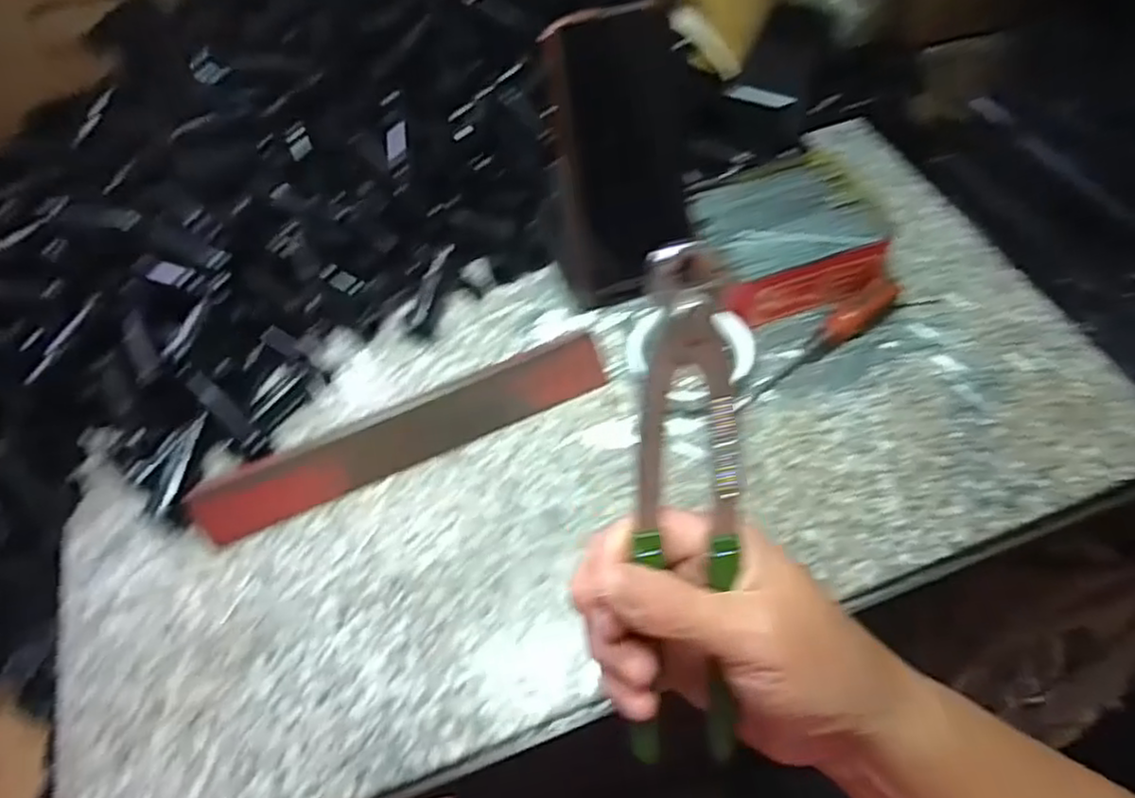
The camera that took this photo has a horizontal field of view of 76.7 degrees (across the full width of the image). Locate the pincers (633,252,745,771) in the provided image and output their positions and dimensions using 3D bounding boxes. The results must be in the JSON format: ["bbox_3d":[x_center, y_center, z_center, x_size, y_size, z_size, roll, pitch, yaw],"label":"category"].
[{"bbox_3d":[0.042,0.045,0.255,0.039,0.194,0.022,-2,14,4],"label":"pincers"}]

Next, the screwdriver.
[{"bbox_3d":[0.162,-0.035,0.456,0.135,0.025,0.024,-35,60,-17],"label":"screwdriver"}]

